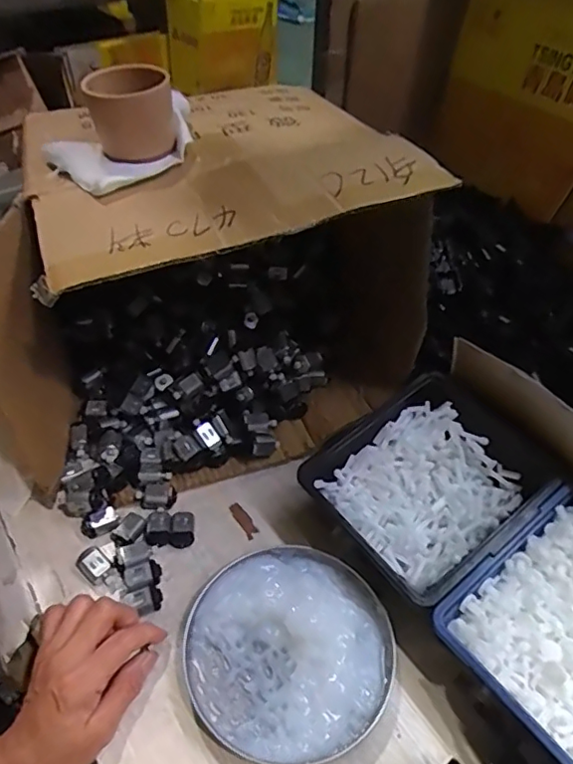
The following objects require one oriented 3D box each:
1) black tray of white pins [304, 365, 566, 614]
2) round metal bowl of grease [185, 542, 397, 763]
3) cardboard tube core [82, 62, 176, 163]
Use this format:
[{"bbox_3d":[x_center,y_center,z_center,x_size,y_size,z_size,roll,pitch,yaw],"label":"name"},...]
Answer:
[{"bbox_3d":[0.115,0.077,0.451,0.159,0.050,0.148,-29,54,-26],"label":"black tray of white pins"},{"bbox_3d":[0.003,0.186,0.395,0.139,0.021,0.142,1,46,-1],"label":"round metal bowl of grease"},{"bbox_3d":[-0.118,-0.204,0.425,0.061,0.055,0.056,-12,48,-13],"label":"cardboard tube core"}]

